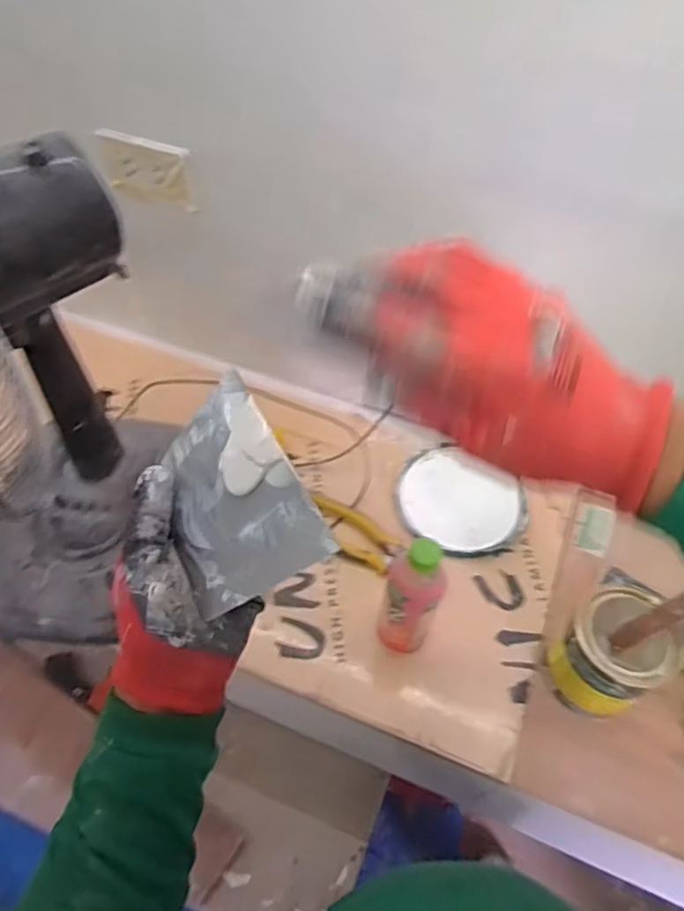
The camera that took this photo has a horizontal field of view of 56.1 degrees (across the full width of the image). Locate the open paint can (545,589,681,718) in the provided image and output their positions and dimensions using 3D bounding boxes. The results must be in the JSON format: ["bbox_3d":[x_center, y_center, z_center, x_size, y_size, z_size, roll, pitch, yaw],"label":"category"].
[{"bbox_3d":[0.289,0.214,0.692,0.117,0.135,0.093,-30,61,-20],"label":"open paint can"}]

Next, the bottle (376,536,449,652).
[{"bbox_3d":[0.073,0.153,0.673,0.056,0.217,0.051,15,56,9],"label":"bottle"}]

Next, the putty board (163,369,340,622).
[{"bbox_3d":[-0.068,0.026,0.399,0.090,0.010,0.139,-44,60,16],"label":"putty board"}]

